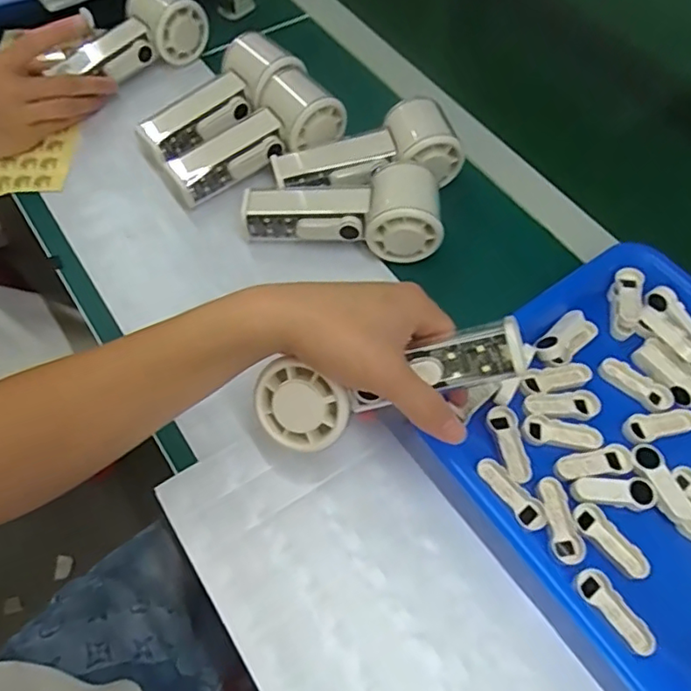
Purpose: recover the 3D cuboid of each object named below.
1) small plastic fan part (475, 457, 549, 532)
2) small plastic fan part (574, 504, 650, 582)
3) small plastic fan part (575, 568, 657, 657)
[{"bbox_3d":[0.103,0.090,0.353,0.017,0.005,0.050,-34,67,-21],"label":"small plastic fan part"},{"bbox_3d":[0.159,0.116,0.342,0.018,0.005,0.049,-38,69,-23],"label":"small plastic fan part"},{"bbox_3d":[0.152,0.151,0.324,0.017,0.006,0.050,-29,65,-19],"label":"small plastic fan part"}]

